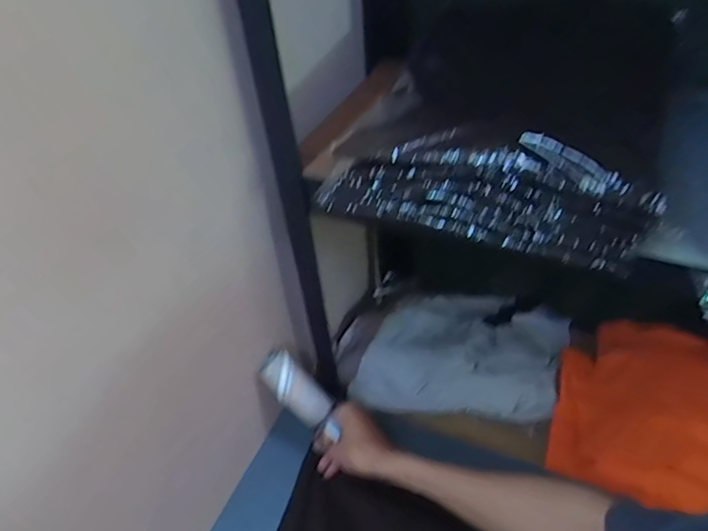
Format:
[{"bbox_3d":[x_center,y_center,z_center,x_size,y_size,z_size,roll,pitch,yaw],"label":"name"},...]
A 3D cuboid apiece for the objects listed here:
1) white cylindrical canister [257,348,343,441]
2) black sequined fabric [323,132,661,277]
[{"bbox_3d":[-0.072,0.177,0.679,0.140,0.053,0.041,51,55,-7],"label":"white cylindrical canister"},{"bbox_3d":[0.094,-0.060,0.411,0.266,0.079,0.031,17,47,21],"label":"black sequined fabric"}]

